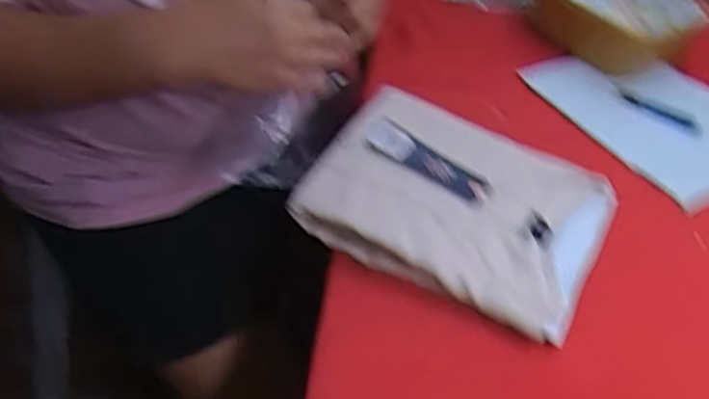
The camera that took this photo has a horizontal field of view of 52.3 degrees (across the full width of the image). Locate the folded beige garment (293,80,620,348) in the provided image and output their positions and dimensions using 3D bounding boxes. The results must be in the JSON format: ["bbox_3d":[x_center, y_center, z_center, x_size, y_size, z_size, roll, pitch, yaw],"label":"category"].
[{"bbox_3d":[0.100,-0.005,0.673,0.256,0.049,0.215,26,45,14],"label":"folded beige garment"}]

